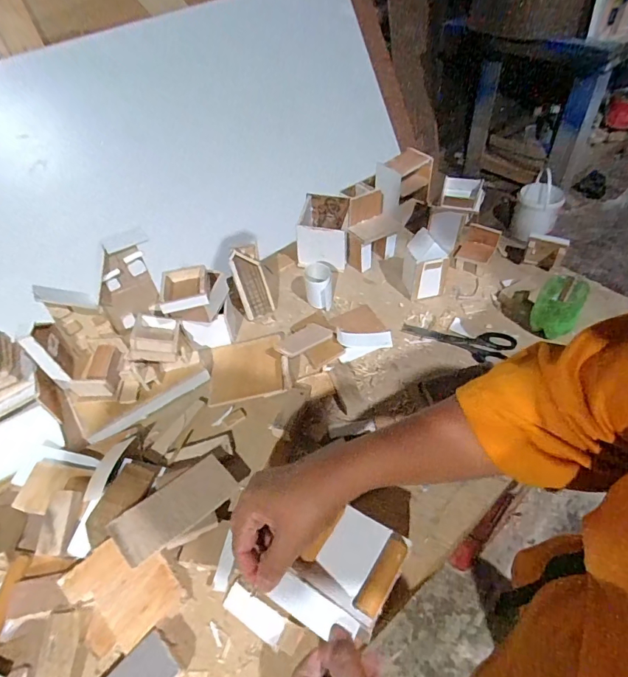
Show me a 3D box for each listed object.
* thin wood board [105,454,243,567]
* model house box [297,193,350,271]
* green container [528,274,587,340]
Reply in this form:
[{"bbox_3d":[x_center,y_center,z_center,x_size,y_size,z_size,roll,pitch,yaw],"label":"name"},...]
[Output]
[{"bbox_3d":[-0.142,0.175,0.452,0.126,0.011,0.057,-25,56,-36],"label":"thin wood board"},{"bbox_3d":[0.018,-0.183,0.741,0.087,0.091,0.100,6,58,6],"label":"model house box"},{"bbox_3d":[0.330,-0.040,0.587,0.054,0.077,0.049,21,54,23],"label":"green container"}]

